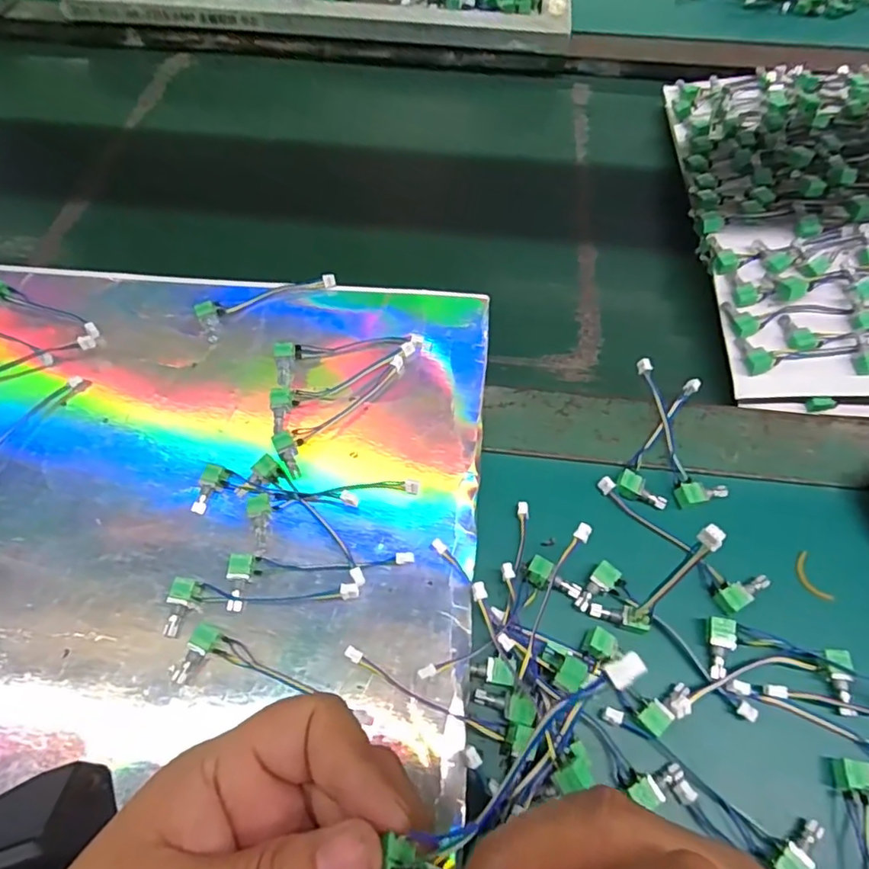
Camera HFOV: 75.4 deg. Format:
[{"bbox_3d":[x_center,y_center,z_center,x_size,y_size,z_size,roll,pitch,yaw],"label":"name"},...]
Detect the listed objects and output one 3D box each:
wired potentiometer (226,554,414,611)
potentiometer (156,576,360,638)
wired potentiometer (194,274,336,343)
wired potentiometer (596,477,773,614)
[{"bbox_3d":[-0.057,0.071,0.280,0.092,0.012,0.026,-2,60,-2],"label":"wired potentiometer"},{"bbox_3d":[-0.085,0.086,0.273,0.093,0.012,0.026,3,60,1],"label":"potentiometer"},{"bbox_3d":[-0.113,-0.093,0.378,0.091,0.010,0.027,-27,64,-16],"label":"wired potentiometer"},{"bbox_3d":[0.131,0.052,0.301,0.027,0.010,0.093,-35,66,-19],"label":"wired potentiometer"}]

